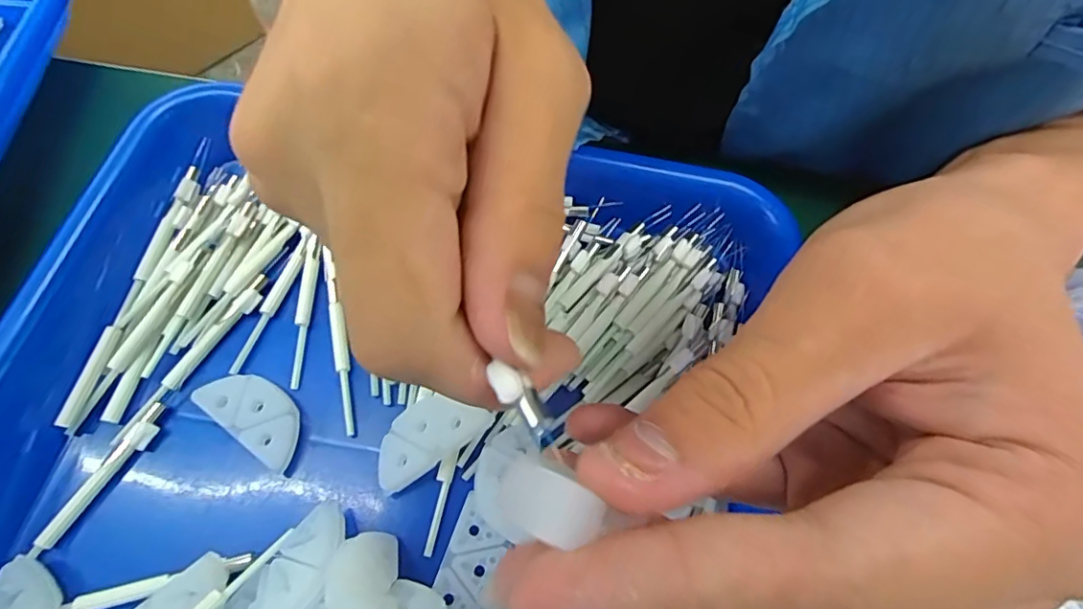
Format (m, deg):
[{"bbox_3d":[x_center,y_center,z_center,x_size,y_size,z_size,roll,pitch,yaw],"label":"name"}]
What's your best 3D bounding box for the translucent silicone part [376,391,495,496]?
[{"bbox_3d":[-0.037,0.040,0.176,0.038,0.009,0.021,-30,70,-15],"label":"translucent silicone part"}]

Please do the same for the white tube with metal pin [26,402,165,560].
[{"bbox_3d":[-0.135,0.054,0.172,0.008,0.004,0.050,26,67,9],"label":"white tube with metal pin"}]

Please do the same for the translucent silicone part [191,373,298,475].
[{"bbox_3d":[-0.093,0.036,0.183,0.038,0.006,0.019,34,69,13],"label":"translucent silicone part"}]

